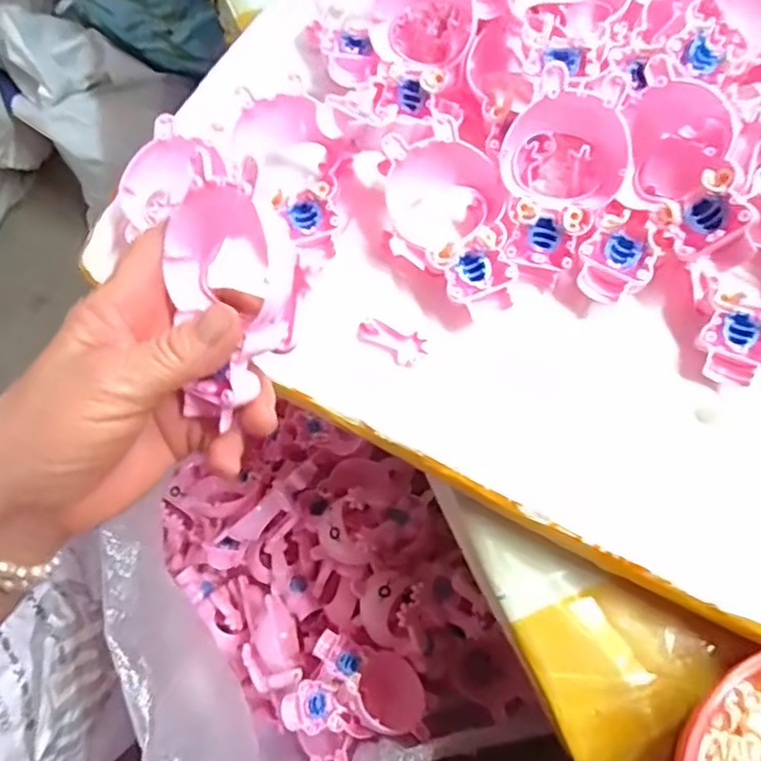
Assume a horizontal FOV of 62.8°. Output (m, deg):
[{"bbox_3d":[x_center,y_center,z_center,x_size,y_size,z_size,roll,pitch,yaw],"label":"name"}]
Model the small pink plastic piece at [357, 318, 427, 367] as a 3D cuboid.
[{"bbox_3d":[0.005,-0.020,0.328,0.036,0.006,0.018,18,71,7],"label":"small pink plastic piece"}]

